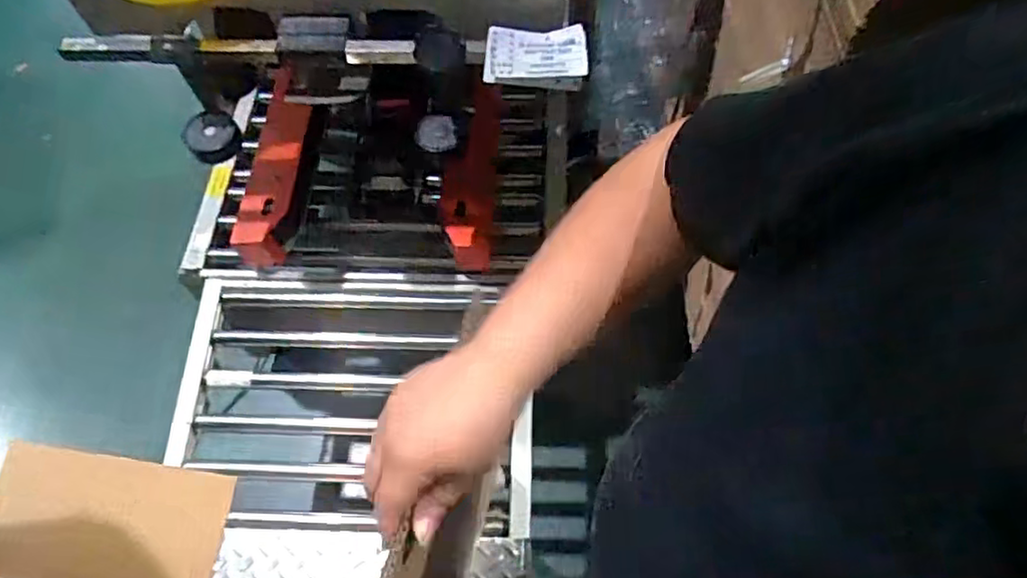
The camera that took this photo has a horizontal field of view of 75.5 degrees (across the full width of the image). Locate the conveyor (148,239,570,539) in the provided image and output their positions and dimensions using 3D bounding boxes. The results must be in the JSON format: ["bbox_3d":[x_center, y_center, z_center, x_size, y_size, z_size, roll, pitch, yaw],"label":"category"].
[{"bbox_3d":[-0.284,0.181,1.128,0.575,0.078,0.430,1,61,3],"label":"conveyor"}]

